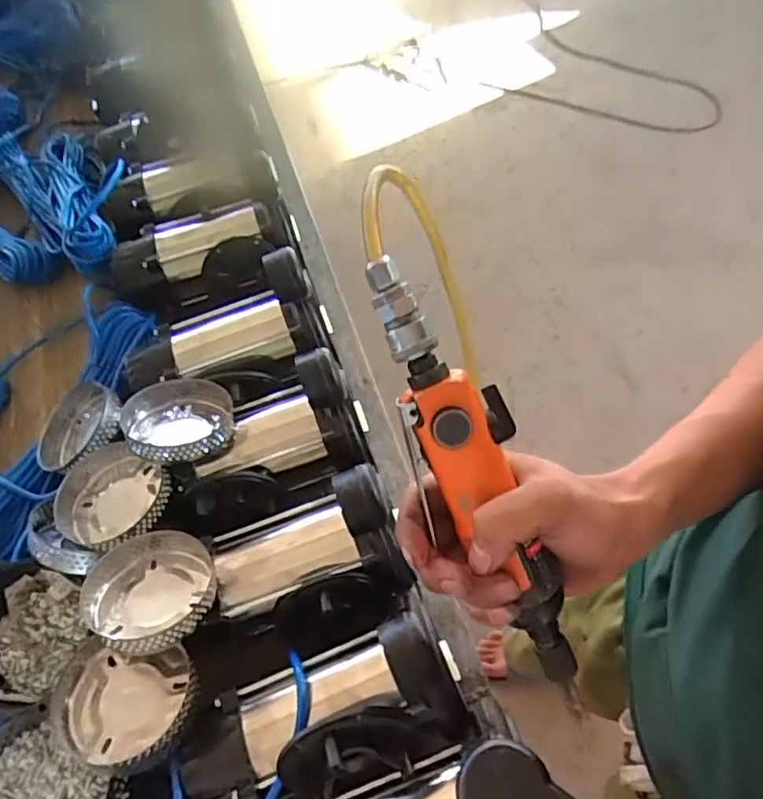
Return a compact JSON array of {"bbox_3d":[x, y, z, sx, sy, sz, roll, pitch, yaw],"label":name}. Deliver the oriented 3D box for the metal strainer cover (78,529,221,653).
[{"bbox_3d":[-0.199,0.169,0.540,0.110,0.039,0.114,-28,47,-35],"label":"metal strainer cover"}]

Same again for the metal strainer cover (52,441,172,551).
[{"bbox_3d":[-0.265,0.100,0.602,0.118,0.043,0.111,21,65,18],"label":"metal strainer cover"}]

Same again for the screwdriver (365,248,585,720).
[{"bbox_3d":[0.053,0.043,0.316,0.049,0.032,0.244,-28,100,-13],"label":"screwdriver"}]

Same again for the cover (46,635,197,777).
[{"bbox_3d":[-0.211,0.244,0.499,0.113,0.042,0.100,-2,60,6],"label":"cover"}]

